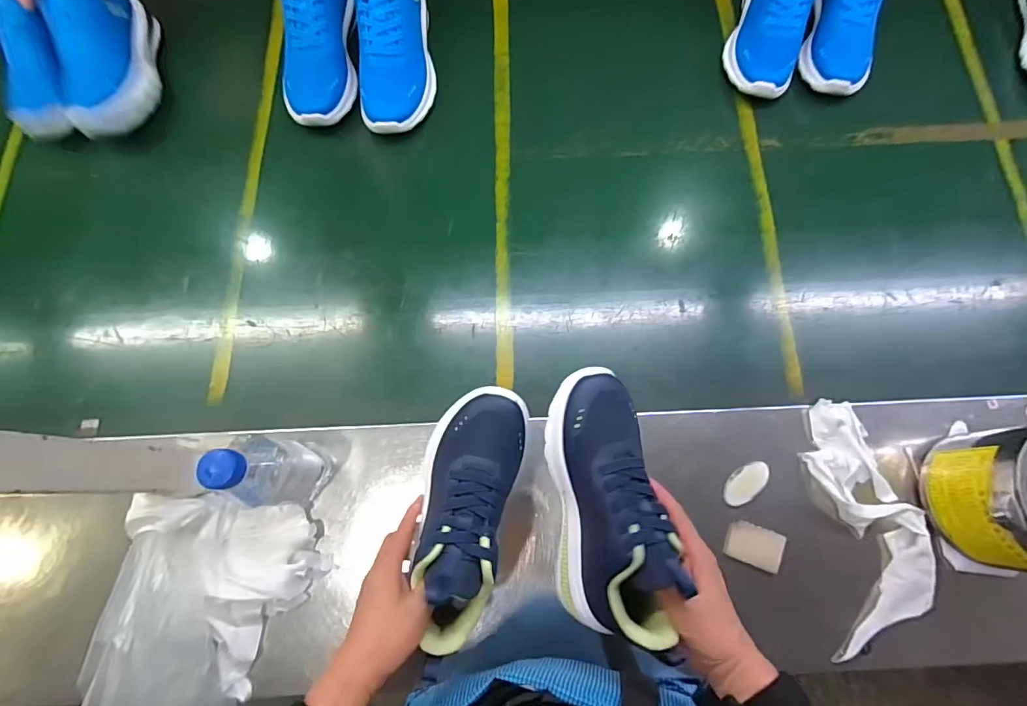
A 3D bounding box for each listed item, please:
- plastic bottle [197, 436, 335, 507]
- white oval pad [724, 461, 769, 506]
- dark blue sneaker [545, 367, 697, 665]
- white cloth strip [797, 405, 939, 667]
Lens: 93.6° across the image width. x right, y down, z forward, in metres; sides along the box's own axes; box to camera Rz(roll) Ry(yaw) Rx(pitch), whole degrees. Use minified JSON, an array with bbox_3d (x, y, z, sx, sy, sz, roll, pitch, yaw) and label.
[{"bbox_3d":[-0.235,0.114,0.459,0.060,0.157,0.064,-5,75,1],"label":"plastic bottle"},{"bbox_3d":[0.256,0.143,0.531,0.058,0.004,0.030,-40,77,-8],"label":"white oval pad"},{"bbox_3d":[0.073,0.115,0.375,0.081,0.078,0.202,-7,78,-2],"label":"dark blue sneaker"},{"bbox_3d":[0.379,0.177,0.512,0.102,0.020,0.249,-5,75,1],"label":"white cloth strip"}]

